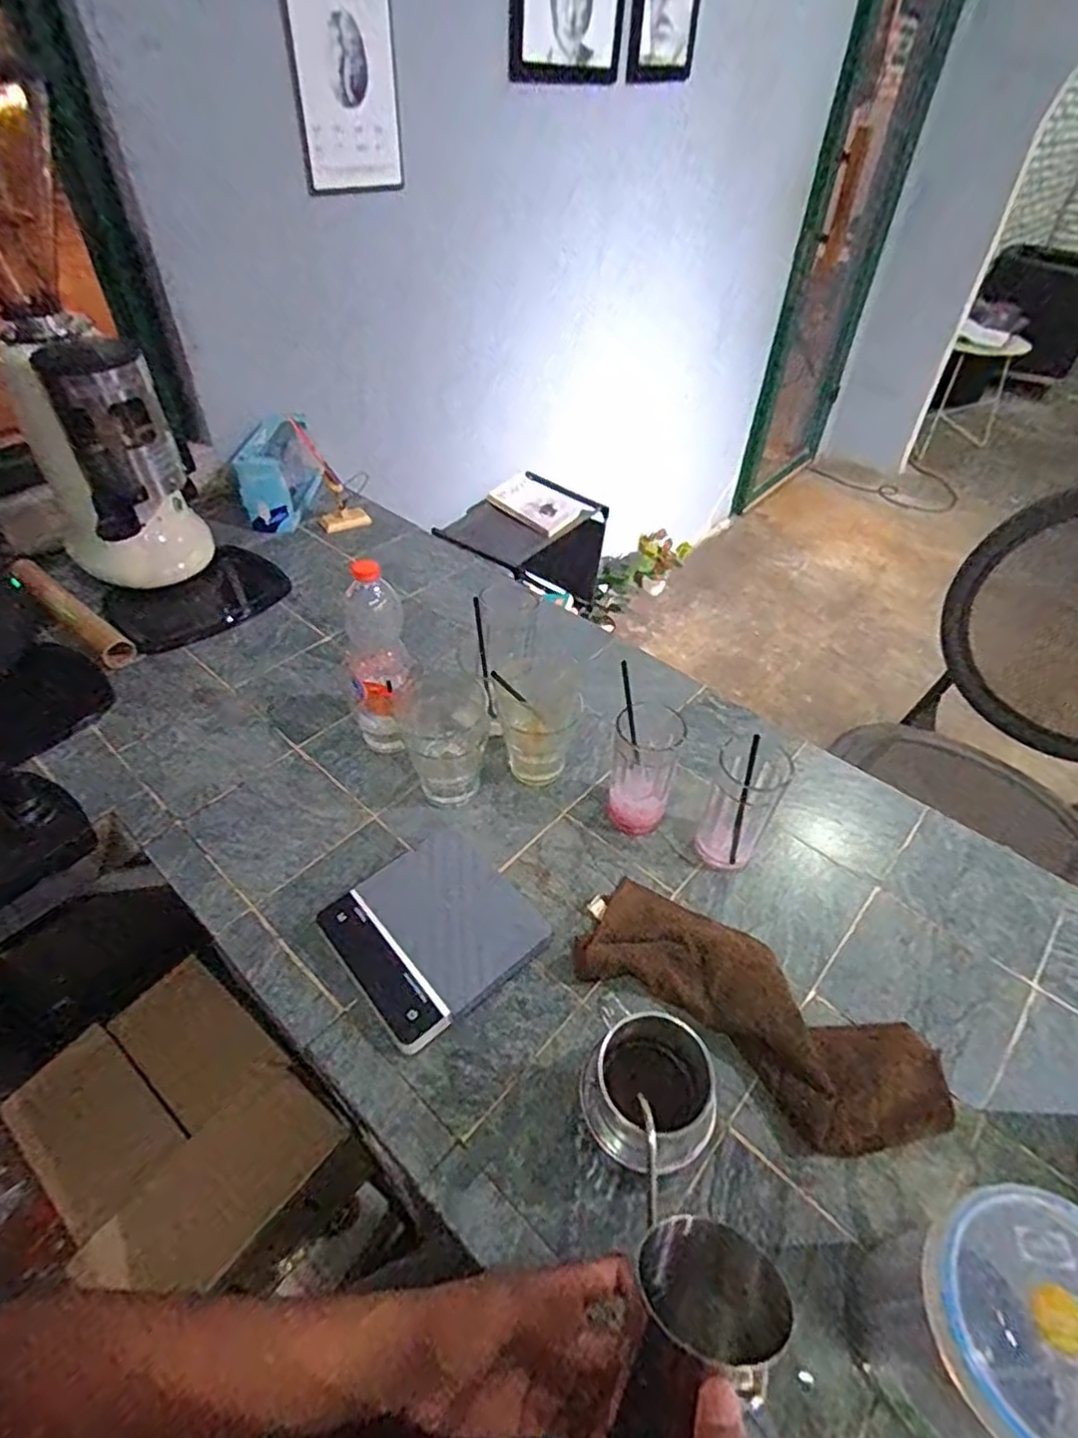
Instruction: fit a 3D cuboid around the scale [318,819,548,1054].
[{"bbox_3d":[-0.098,0.196,0.623,0.159,0.030,0.157,-31,54,-29],"label":"scale"}]

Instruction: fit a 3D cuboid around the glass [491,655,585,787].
[{"bbox_3d":[-0.005,-0.002,0.756,0.092,0.131,0.091,-8,46,-11],"label":"glass"}]

